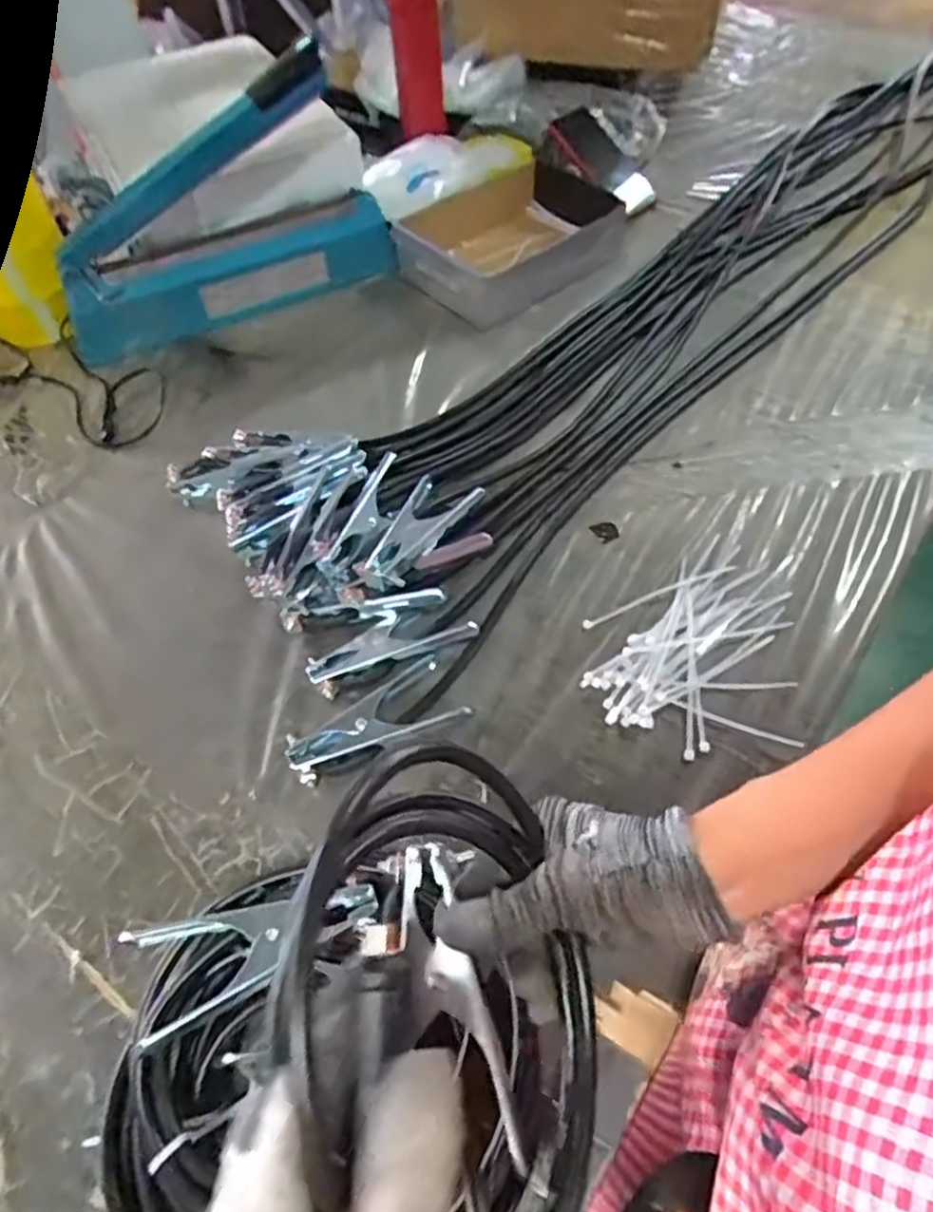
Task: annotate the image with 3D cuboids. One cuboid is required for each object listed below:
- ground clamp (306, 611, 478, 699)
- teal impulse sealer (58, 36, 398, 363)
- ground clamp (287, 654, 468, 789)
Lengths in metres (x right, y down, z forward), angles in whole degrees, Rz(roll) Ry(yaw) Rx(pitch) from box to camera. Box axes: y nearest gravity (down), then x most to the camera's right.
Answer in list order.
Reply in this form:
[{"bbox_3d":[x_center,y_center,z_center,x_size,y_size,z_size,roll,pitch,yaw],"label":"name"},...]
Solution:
[{"bbox_3d":[-0.064,0.030,0.596,0.133,0.025,0.054,-23,58,-13],"label":"ground clamp"},{"bbox_3d":[-0.291,-0.453,0.852,0.391,0.204,0.138,-23,57,-13],"label":"teal impulse sealer"},{"bbox_3d":[-0.069,0.089,0.552,0.131,0.021,0.060,-28,59,-16],"label":"ground clamp"}]

